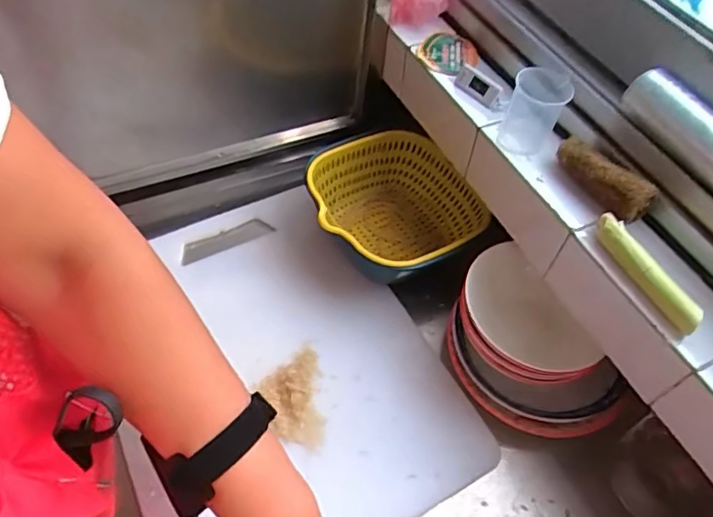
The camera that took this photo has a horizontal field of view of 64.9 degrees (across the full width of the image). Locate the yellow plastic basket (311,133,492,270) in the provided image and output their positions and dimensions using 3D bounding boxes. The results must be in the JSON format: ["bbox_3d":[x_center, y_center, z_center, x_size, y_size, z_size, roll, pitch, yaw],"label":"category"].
[{"bbox_3d":[0.046,-0.062,0.703,0.204,0.097,0.198,2,54,-3],"label":"yellow plastic basket"}]

